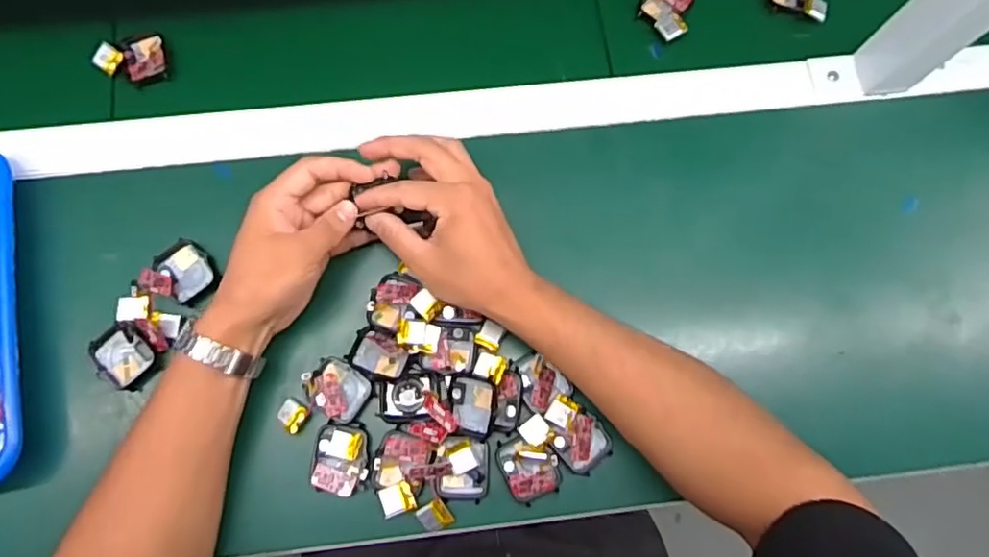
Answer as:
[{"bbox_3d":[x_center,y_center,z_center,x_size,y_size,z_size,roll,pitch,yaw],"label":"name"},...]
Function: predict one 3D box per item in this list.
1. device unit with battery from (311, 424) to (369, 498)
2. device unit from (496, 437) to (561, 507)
[{"bbox_3d":[-0.109,0.129,0.435,0.038,0.009,0.047,1,77,-1],"label":"device unit with battery"},{"bbox_3d":[0.025,0.136,0.435,0.040,0.016,0.045,-18,79,-5],"label":"device unit"}]

